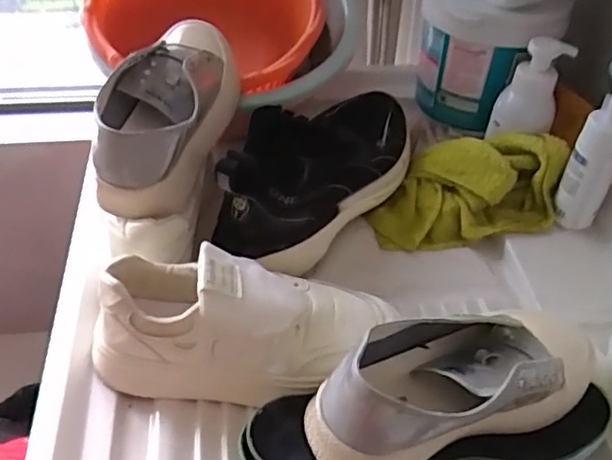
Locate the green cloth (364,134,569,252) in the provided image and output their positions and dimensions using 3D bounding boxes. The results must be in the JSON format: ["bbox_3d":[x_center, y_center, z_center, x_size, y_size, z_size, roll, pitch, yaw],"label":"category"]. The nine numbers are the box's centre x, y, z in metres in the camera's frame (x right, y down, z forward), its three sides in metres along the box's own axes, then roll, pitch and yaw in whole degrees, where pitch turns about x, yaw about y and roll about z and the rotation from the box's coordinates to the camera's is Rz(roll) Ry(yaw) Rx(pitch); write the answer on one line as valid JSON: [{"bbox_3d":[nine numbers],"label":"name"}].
[{"bbox_3d":[0.174,-0.053,0.696,0.202,0.085,0.121,-1,43,-5],"label":"green cloth"}]

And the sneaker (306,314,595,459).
[{"bbox_3d":[0.113,0.106,0.466,0.236,0.089,0.090,-16,46,-20],"label":"sneaker"}]

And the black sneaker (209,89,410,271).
[{"bbox_3d":[0.022,-0.083,0.670,0.139,0.111,0.293,20,45,17],"label":"black sneaker"}]

